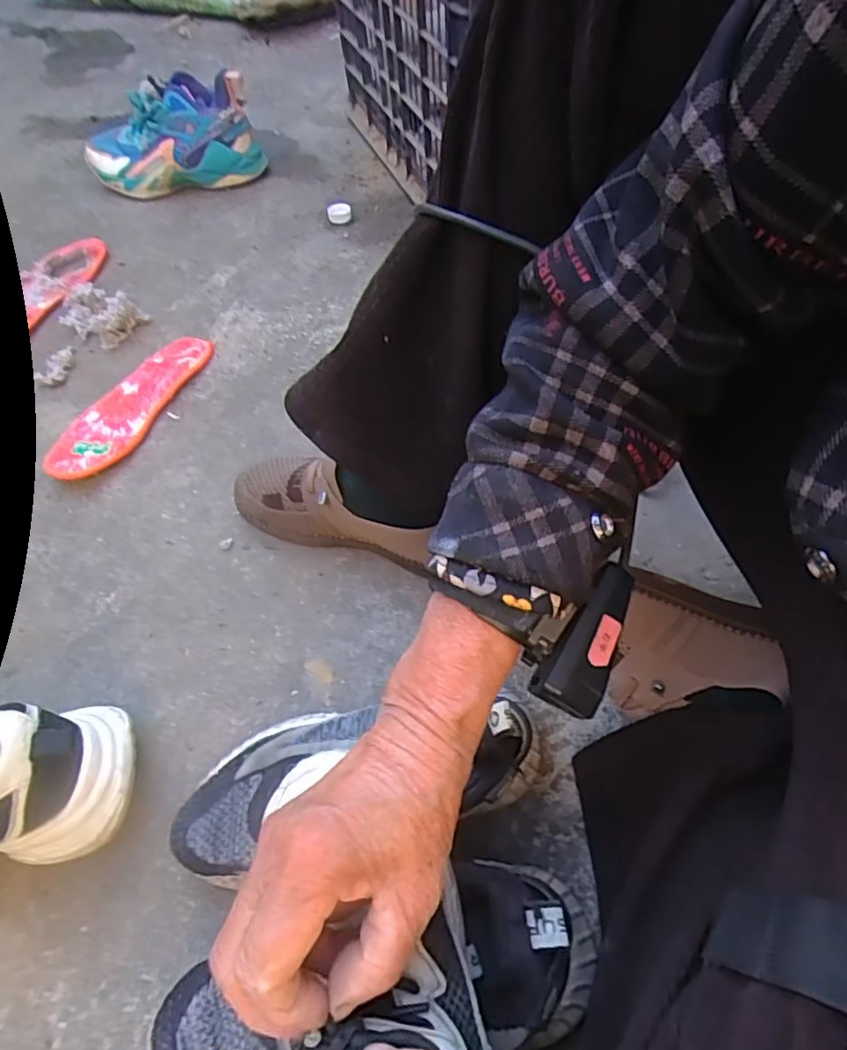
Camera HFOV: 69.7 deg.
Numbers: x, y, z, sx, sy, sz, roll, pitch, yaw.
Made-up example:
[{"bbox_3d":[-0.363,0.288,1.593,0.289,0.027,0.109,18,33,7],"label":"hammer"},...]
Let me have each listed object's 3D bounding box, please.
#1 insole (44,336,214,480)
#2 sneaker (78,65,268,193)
[{"bbox_3d":[-0.293,-0.124,0.611,0.067,0.020,0.211,17,59,13],"label":"insole"},{"bbox_3d":[-0.341,-0.516,0.812,0.231,0.122,0.074,-2,57,1],"label":"sneaker"}]

